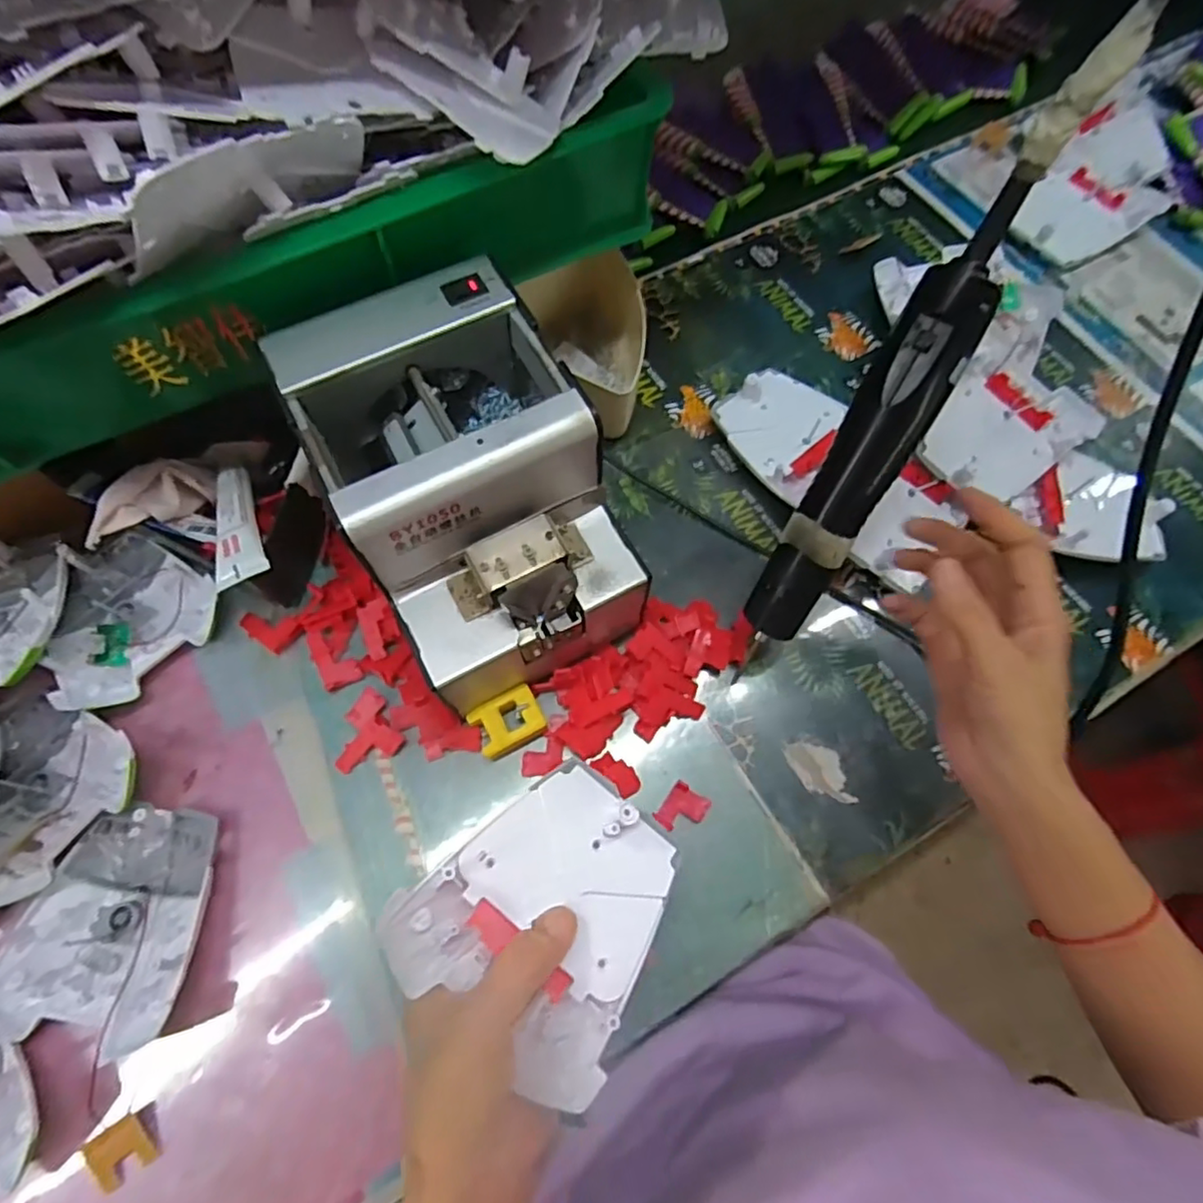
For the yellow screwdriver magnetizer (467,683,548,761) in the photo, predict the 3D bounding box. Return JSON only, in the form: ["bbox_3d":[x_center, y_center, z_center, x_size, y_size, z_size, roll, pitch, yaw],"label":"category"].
[{"bbox_3d":[-0.053,0.071,0.371,0.039,0.017,0.029,-28,73,-10],"label":"yellow screwdriver magnetizer"}]

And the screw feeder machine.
[{"bbox_3d":[-0.068,-0.053,0.351,0.120,0.143,0.175,-28,73,-10],"label":"screw feeder machine"}]

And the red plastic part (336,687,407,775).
[{"bbox_3d":[-0.140,0.074,0.375,0.038,0.010,0.042,-20,71,-8],"label":"red plastic part"}]

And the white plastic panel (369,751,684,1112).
[{"bbox_3d":[-0.022,0.124,0.261,0.096,0.015,0.104,31,73,10],"label":"white plastic panel"}]

